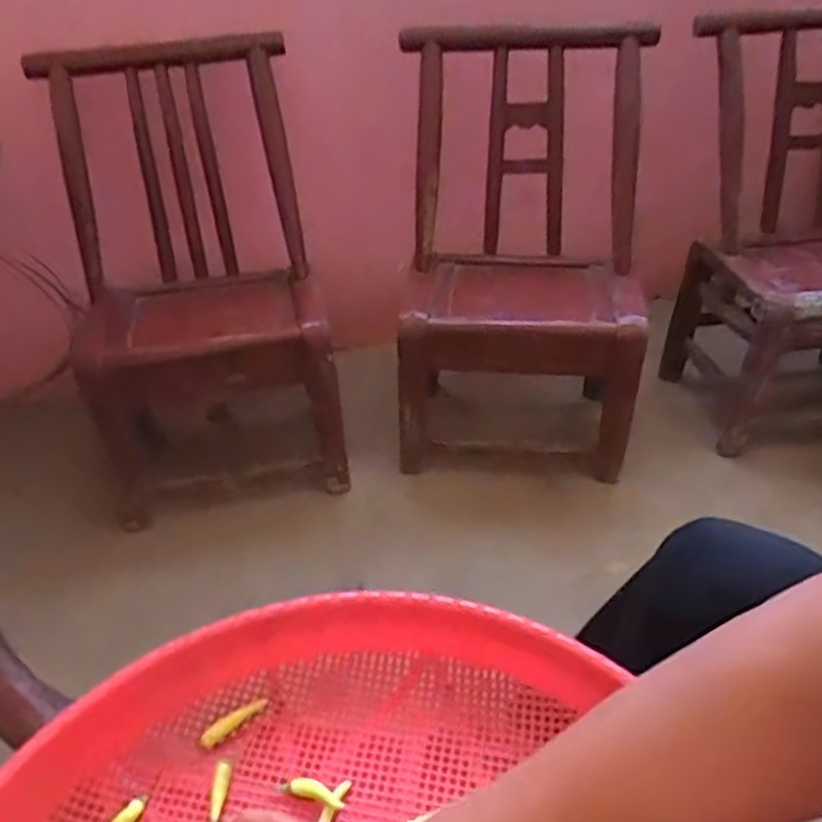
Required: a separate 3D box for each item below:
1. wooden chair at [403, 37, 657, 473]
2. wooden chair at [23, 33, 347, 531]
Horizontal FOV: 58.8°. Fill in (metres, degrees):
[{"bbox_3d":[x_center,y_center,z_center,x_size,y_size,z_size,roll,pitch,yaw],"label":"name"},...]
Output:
[{"bbox_3d":[0.183,-0.252,1.226,0.401,0.593,0.458,0,36,2],"label":"wooden chair"},{"bbox_3d":[-0.332,-0.190,1.152,0.393,0.645,0.369,-6,36,-6],"label":"wooden chair"}]

